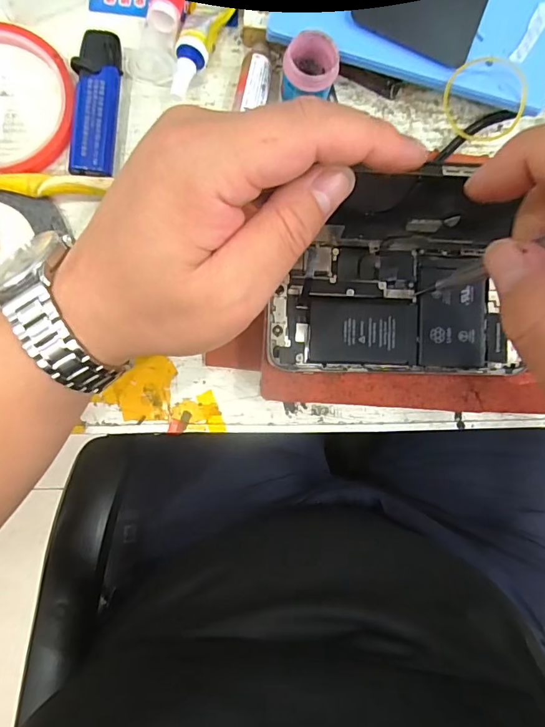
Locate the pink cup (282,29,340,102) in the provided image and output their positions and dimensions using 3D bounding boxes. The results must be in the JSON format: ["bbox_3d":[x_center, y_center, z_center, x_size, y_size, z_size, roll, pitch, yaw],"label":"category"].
[{"bbox_3d":[0.020,-0.167,0.274,0.030,0.034,0.030,0,86,-4],"label":"pink cup"}]

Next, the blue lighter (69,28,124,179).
[{"bbox_3d":[-0.102,-0.150,0.272,0.026,0.013,0.083,1,86,-4],"label":"blue lighter"}]

